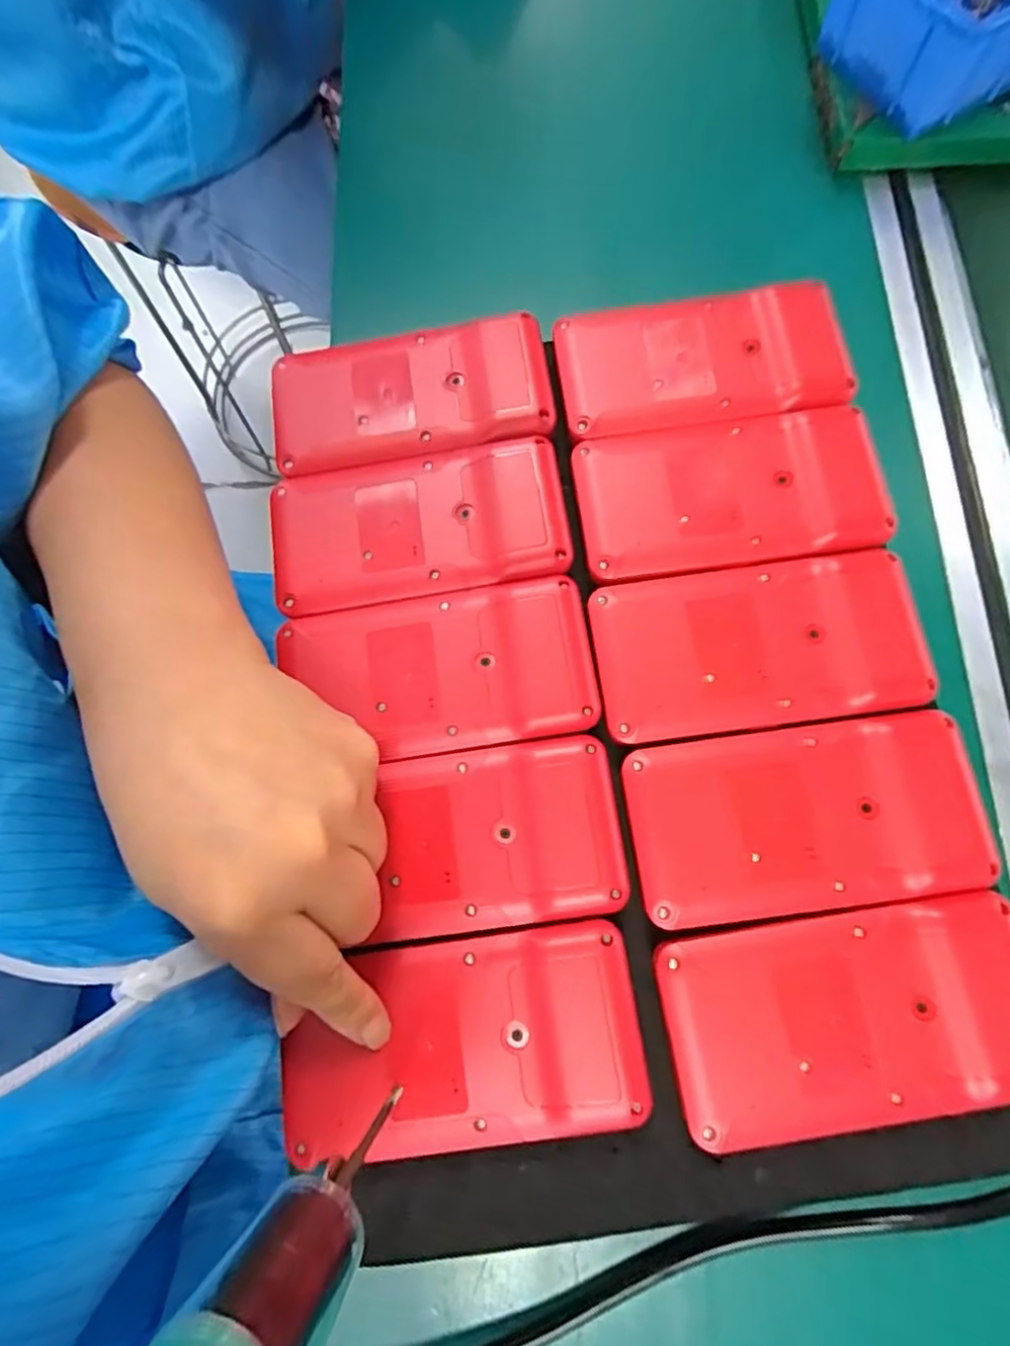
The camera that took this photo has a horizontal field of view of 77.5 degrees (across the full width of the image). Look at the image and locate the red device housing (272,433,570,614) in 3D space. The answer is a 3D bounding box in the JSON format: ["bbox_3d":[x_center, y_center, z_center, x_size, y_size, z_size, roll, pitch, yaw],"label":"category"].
[{"bbox_3d":[-0.035,-0.061,0.255,0.117,0.013,0.061,-8,76,-1],"label":"red device housing"}]

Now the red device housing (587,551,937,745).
[{"bbox_3d":[0.094,-0.011,0.235,0.117,0.010,0.061,-6,76,-1],"label":"red device housing"}]

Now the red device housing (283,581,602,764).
[{"bbox_3d":[-0.026,-0.001,0.241,0.115,0.015,0.061,-8,76,-1],"label":"red device housing"}]

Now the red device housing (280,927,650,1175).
[{"bbox_3d":[-0.014,0.122,0.206,0.114,0.012,0.062,-8,77,-3],"label":"red device housing"}]

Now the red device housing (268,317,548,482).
[{"bbox_3d":[-0.042,-0.120,0.272,0.118,0.019,0.061,-7,76,-1],"label":"red device housing"}]

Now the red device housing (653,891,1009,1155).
[{"bbox_3d":[0.113,0.111,0.203,0.117,0.012,0.062,-9,76,-1],"label":"red device housing"}]

